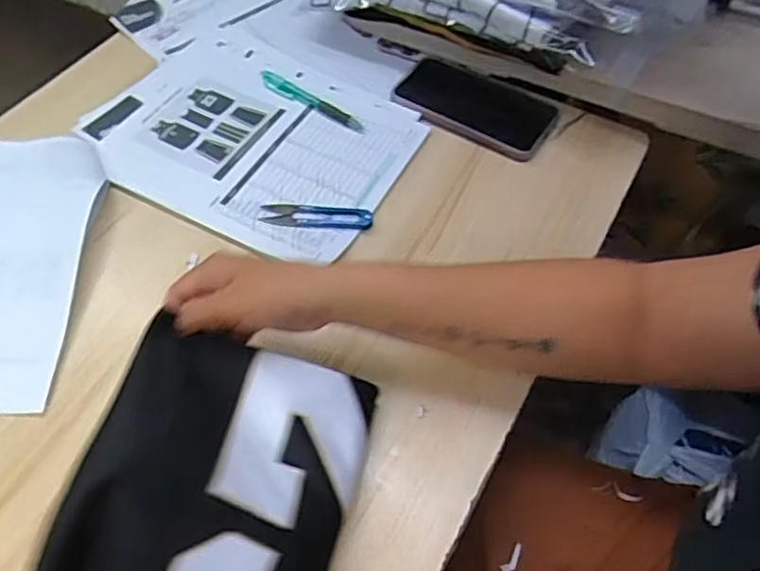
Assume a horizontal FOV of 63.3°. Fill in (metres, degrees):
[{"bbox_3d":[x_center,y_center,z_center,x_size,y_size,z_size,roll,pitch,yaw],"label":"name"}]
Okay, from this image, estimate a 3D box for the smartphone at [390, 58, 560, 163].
[{"bbox_3d":[0.099,-0.194,0.658,0.169,0.012,0.093,28,63,16],"label":"smartphone"}]

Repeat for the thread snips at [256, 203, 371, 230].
[{"bbox_3d":[-0.059,-0.063,0.571,0.101,0.005,0.025,6,69,4],"label":"thread snips"}]

